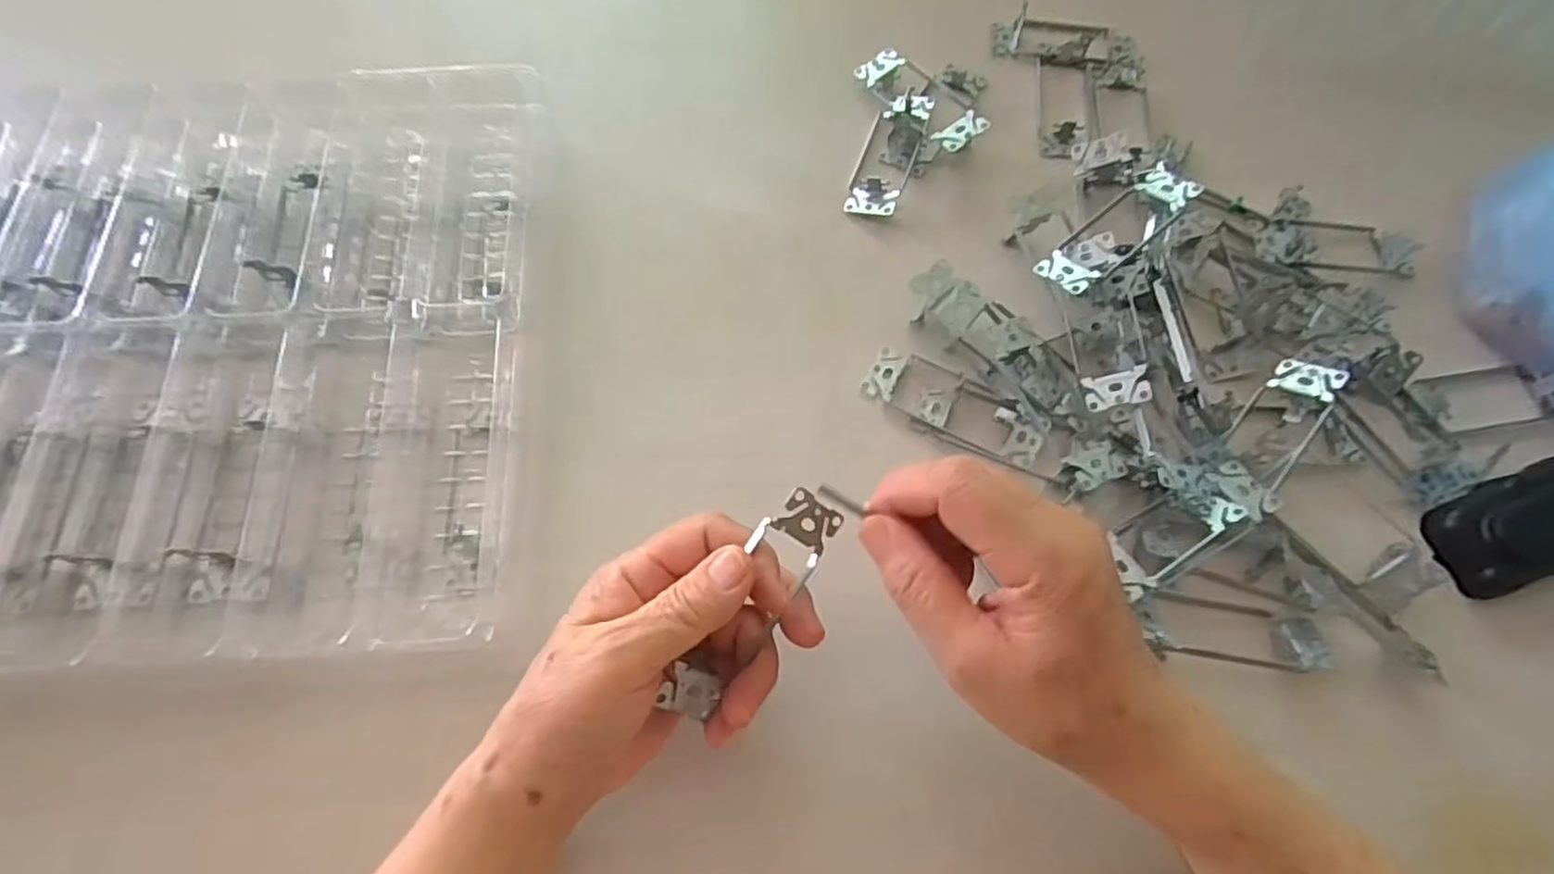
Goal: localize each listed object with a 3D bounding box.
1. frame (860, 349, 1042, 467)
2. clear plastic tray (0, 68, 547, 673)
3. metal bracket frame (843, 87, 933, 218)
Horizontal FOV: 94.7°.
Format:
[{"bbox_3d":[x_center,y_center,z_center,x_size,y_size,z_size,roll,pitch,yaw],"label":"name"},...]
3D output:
[{"bbox_3d":[0.101,-0.020,0.408,0.104,0.018,0.037,28,80,16],"label":"frame"},{"bbox_3d":[-0.351,-0.056,0.371,0.434,0.048,0.338,-2,70,-6],"label":"clear plastic tray"},{"bbox_3d":[0.076,-0.194,0.474,0.038,0.018,0.109,18,70,6],"label":"metal bracket frame"}]

